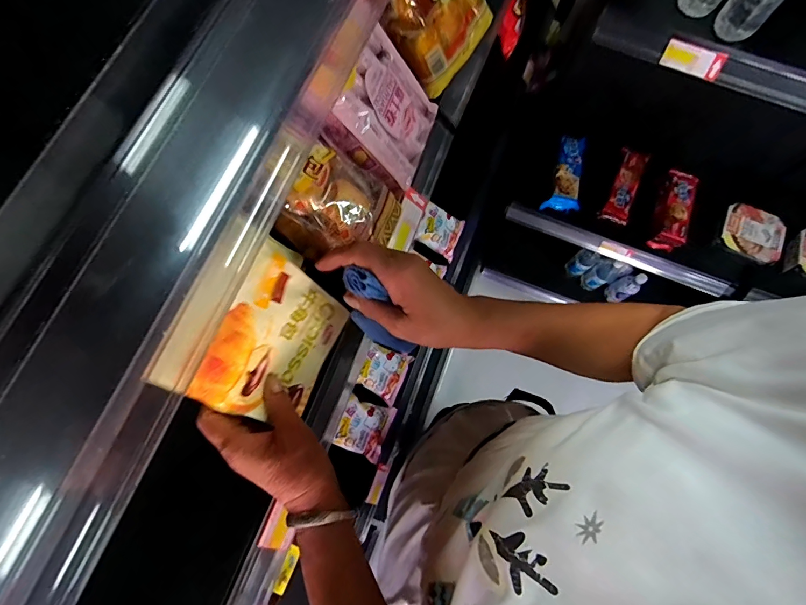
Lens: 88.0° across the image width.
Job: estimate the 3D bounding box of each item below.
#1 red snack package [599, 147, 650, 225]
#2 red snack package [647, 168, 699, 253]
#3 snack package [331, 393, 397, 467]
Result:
[{"bbox_3d":[0.658,-0.347,1.228,0.070,0.032,0.256,22,74,5],"label":"red snack package"},{"bbox_3d":[0.798,-0.277,1.200,0.088,0.056,0.260,27,75,7],"label":"red snack package"},{"bbox_3d":[-0.087,0.290,0.977,0.135,0.024,0.124,35,71,-28],"label":"snack package"}]

